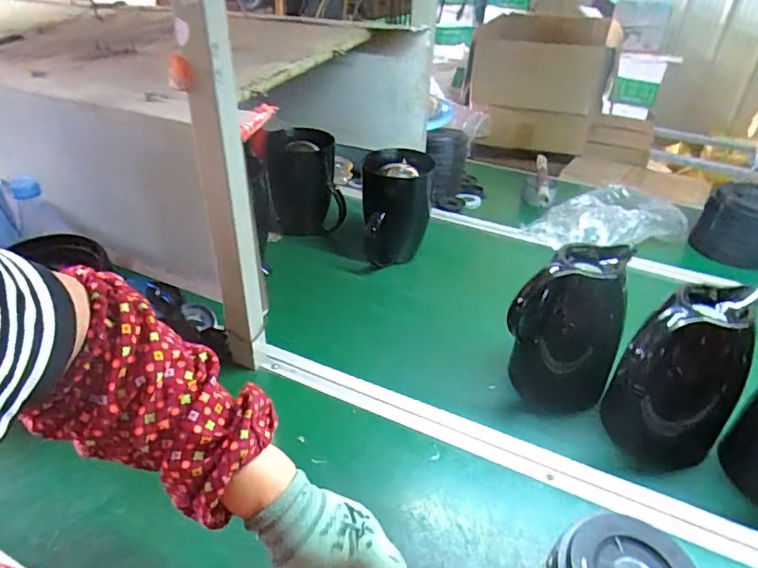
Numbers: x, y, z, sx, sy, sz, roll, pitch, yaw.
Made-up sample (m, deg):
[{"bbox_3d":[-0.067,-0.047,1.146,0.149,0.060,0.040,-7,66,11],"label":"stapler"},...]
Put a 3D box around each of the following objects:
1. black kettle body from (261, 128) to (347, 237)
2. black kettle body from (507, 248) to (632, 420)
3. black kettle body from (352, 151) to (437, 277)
[{"bbox_3d":[-0.144,-0.184,0.979,0.148,0.184,0.130,-3,34,-8],"label":"black kettle body"},{"bbox_3d":[0.239,0.057,0.657,0.130,0.199,0.127,22,38,27],"label":"black kettle body"},{"bbox_3d":[0.030,-0.130,0.926,0.126,0.198,0.139,4,33,3],"label":"black kettle body"}]

